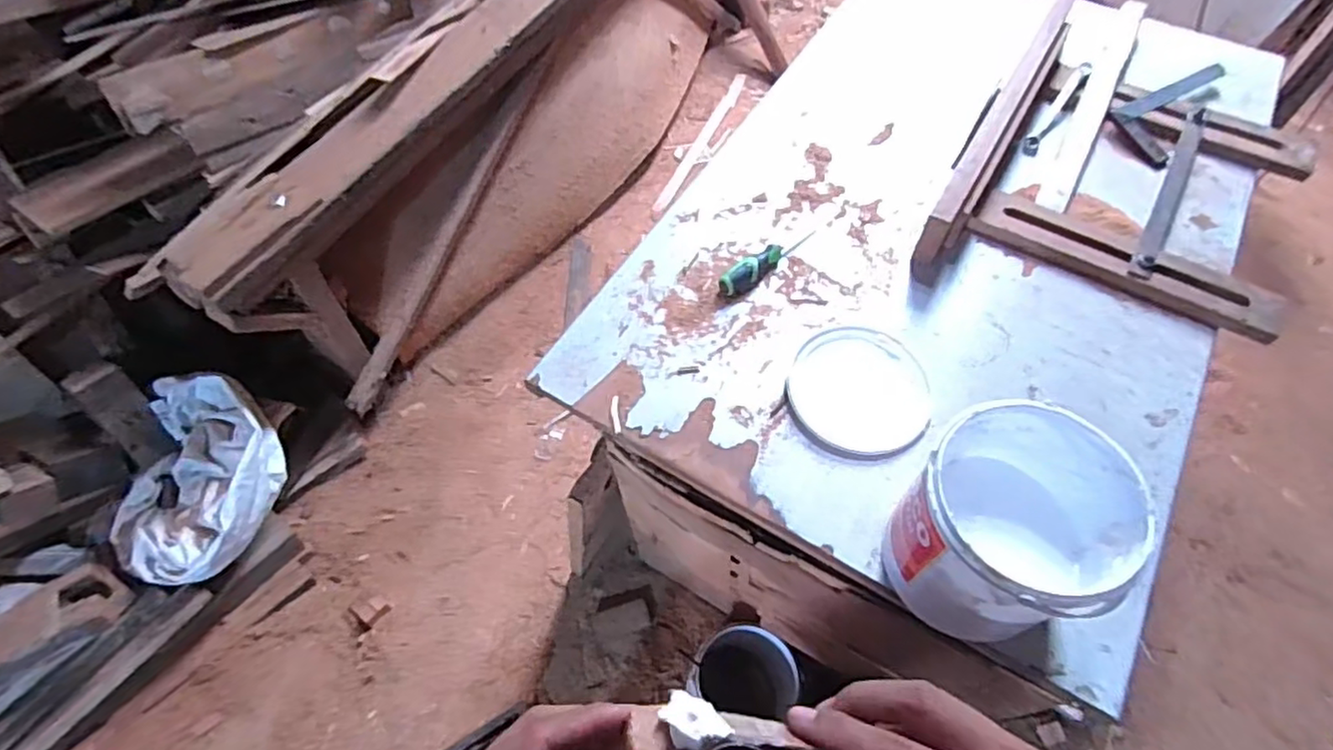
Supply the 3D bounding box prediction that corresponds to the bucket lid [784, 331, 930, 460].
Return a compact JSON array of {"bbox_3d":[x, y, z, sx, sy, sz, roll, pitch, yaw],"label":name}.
[{"bbox_3d":[0.243,0.016,0.833,0.167,0.016,0.182,0,55,0],"label":"bucket lid"}]

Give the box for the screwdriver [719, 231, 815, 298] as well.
[{"bbox_3d":[0.144,-0.170,0.949,0.034,0.028,0.173,39,64,23],"label":"screwdriver"}]

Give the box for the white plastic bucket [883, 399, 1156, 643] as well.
[{"bbox_3d":[0.328,0.155,0.641,0.179,0.186,0.171,0,55,0],"label":"white plastic bucket"}]

